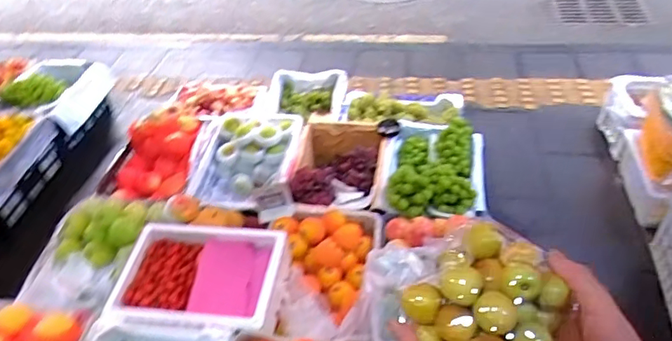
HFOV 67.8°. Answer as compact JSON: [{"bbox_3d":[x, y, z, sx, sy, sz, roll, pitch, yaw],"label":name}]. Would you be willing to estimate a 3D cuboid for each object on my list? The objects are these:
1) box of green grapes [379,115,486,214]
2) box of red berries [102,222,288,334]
[{"bbox_3d":[0.338,-0.003,1.750,0.356,0.187,0.488,2,44,9],"label":"box of green grapes"},{"bbox_3d":[-0.360,0.299,1.343,0.433,0.135,0.315,3,44,10],"label":"box of red berries"}]

